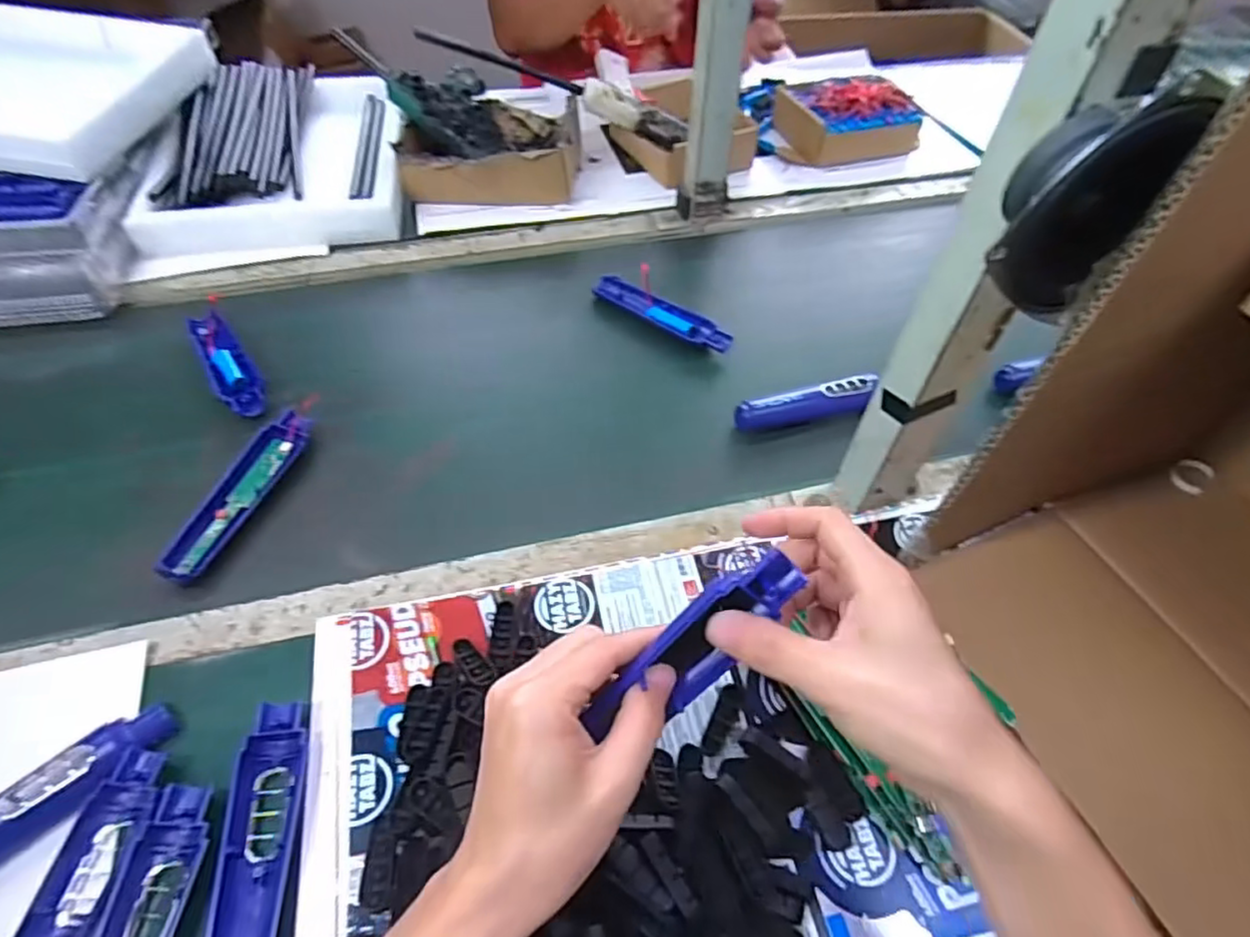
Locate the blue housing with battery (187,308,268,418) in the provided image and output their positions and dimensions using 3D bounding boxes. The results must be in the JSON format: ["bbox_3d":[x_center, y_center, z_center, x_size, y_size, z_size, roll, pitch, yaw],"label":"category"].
[{"bbox_3d":[-0.386,-0.105,0.644,0.038,0.018,0.165,-27,58,-24],"label":"blue housing with battery"}]

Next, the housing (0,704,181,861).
[{"bbox_3d":[-0.358,0.203,0.387,0.034,0.020,0.171,39,58,24],"label":"housing"}]

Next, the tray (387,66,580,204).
[{"bbox_3d":[-0.171,-0.432,0.856,0.224,0.090,0.227,-3,51,-8],"label":"tray"}]

